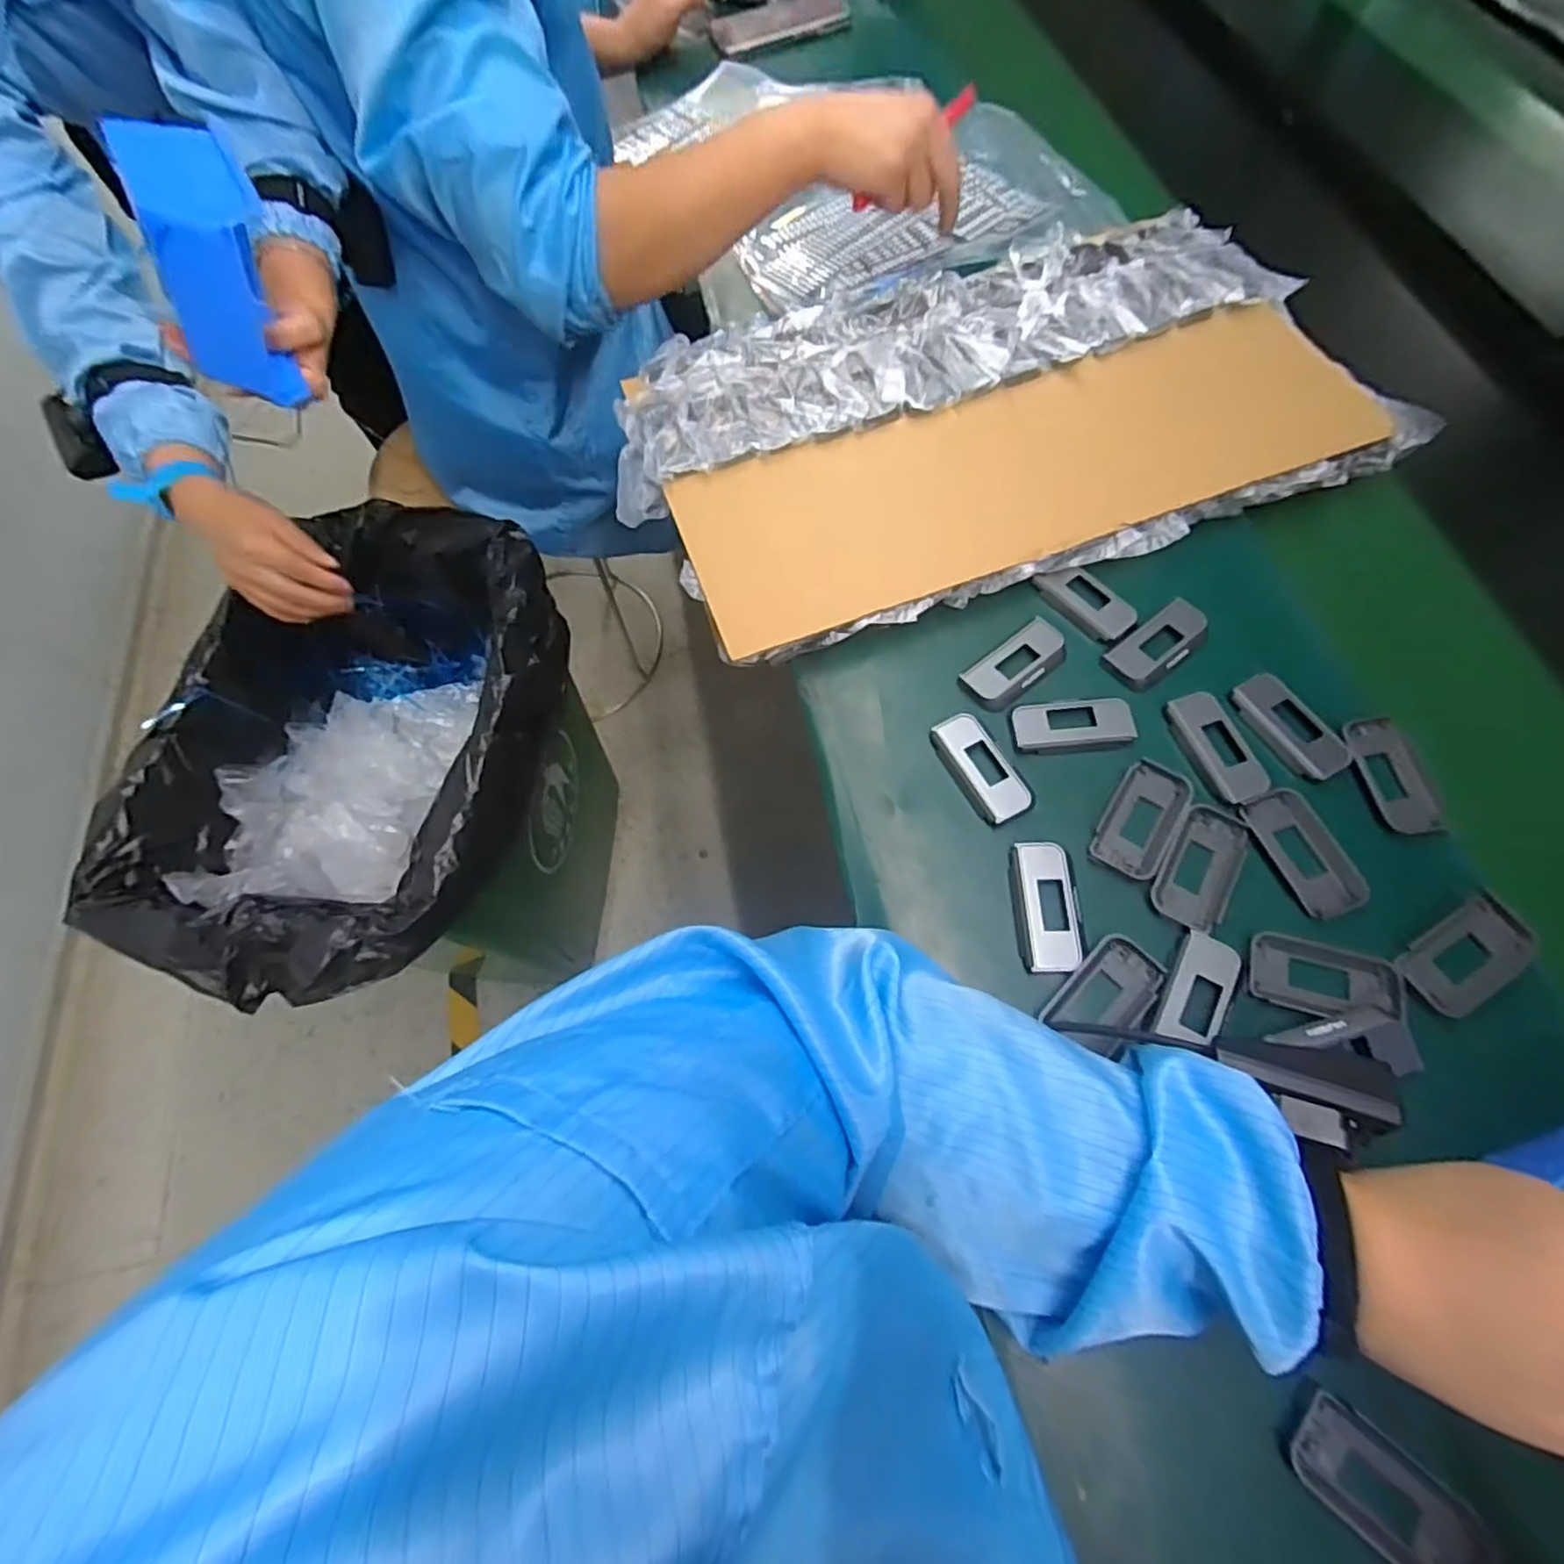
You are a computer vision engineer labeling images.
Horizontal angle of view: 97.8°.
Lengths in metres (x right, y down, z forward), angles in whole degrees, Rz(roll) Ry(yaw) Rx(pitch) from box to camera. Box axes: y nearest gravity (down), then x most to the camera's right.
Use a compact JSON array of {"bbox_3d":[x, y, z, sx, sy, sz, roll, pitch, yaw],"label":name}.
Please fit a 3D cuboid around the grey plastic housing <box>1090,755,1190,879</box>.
[{"bbox_3d":[0.221,0.022,0.418,0.039,0.008,0.077,32,71,14],"label":"grey plastic housing"}]

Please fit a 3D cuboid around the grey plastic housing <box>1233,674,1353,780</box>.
[{"bbox_3d":[0.325,-0.036,0.435,0.036,0.010,0.074,-27,69,-10],"label":"grey plastic housing"}]

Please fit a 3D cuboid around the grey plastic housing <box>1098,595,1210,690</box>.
[{"bbox_3d":[0.255,-0.092,0.464,0.075,0.016,0.036,-36,70,-13],"label":"grey plastic housing"}]

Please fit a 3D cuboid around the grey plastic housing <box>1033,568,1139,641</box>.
[{"bbox_3d":[0.216,-0.130,0.483,0.035,0.008,0.071,-34,70,-13],"label":"grey plastic housing"}]

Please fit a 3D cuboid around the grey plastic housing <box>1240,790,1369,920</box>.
[{"bbox_3d":[0.308,0.041,0.402,0.040,0.007,0.075,-18,67,-7],"label":"grey plastic housing"}]

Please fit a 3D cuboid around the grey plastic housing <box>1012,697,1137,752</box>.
[{"bbox_3d":[0.187,-0.040,0.439,0.073,0.010,0.035,-3,66,0],"label":"grey plastic housing"}]

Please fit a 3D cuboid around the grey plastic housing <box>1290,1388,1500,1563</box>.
[{"bbox_3d":[0.260,0.307,0.290,0.074,0.006,0.039,37,72,15],"label":"grey plastic housing"}]

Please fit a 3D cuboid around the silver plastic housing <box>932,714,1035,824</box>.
[{"bbox_3d":[0.128,-0.009,0.438,0.034,0.013,0.076,-25,68,-9],"label":"silver plastic housing"}]

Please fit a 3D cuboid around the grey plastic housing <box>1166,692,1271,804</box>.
[{"bbox_3d":[0.280,-0.023,0.435,0.036,0.011,0.076,-15,67,-5],"label":"grey plastic housing"}]

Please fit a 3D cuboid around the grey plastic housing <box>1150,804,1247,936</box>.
[{"bbox_3d":[0.248,0.049,0.404,0.039,0.009,0.078,29,70,13],"label":"grey plastic housing"}]

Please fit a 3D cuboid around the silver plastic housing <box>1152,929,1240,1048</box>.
[{"bbox_3d":[0.230,0.115,0.373,0.032,0.011,0.060,26,69,12],"label":"silver plastic housing"}]

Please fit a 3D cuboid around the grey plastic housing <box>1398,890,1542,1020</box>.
[{"bbox_3d":[0.373,0.093,0.371,0.076,0.012,0.037,-30,69,-11],"label":"grey plastic housing"}]

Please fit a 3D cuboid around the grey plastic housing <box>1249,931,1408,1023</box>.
[{"bbox_3d":[0.298,0.109,0.374,0.075,0.013,0.039,12,67,6],"label":"grey plastic housing"}]

